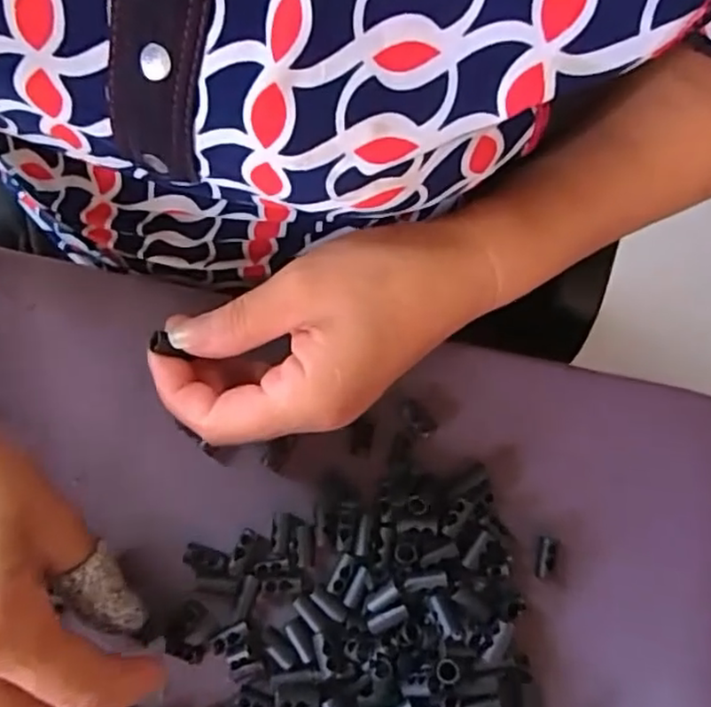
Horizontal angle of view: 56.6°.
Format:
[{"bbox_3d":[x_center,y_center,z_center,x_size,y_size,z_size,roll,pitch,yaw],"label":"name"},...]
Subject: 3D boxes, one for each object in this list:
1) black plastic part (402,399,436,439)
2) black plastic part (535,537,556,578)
[{"bbox_3d":[0.029,0.031,0.307,0.010,0.008,0.018,-44,81,-11],"label":"black plastic part"},{"bbox_3d":[0.085,0.092,0.295,0.006,0.010,0.018,9,76,1],"label":"black plastic part"}]

